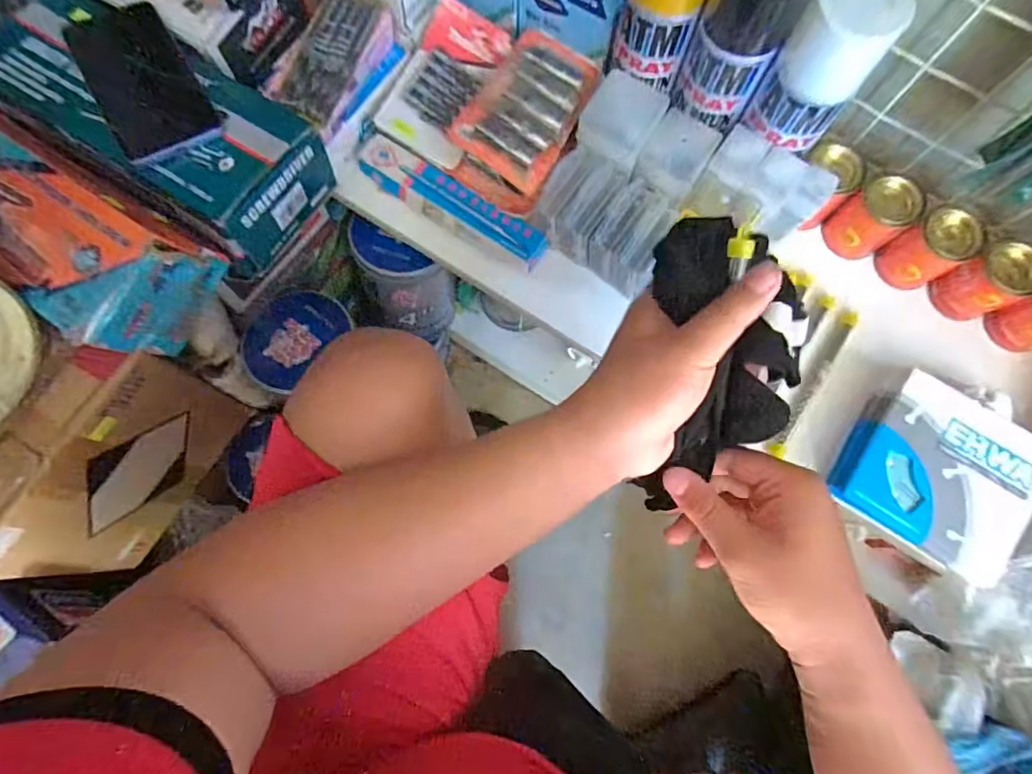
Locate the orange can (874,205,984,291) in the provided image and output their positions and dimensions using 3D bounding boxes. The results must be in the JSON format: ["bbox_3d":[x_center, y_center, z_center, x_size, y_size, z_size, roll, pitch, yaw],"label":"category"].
[{"bbox_3d":[0.379,-0.126,0.490,0.045,0.068,0.049,0,74,-1],"label":"orange can"}]

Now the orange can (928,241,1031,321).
[{"bbox_3d":[0.429,-0.093,0.487,0.055,0.066,0.048,-22,76,-7],"label":"orange can"}]

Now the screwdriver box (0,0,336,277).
[{"bbox_3d":[-0.312,-0.232,0.474,0.277,0.082,0.124,33,76,8],"label":"screwdriver box"}]

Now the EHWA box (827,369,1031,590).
[{"bbox_3d":[0.358,0.075,0.456,0.139,0.046,0.136,30,76,7],"label":"EHWA box"}]

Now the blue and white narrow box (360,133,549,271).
[{"bbox_3d":[-0.060,-0.182,0.518,0.199,0.021,0.043,31,76,7],"label":"blue and white narrow box"}]

